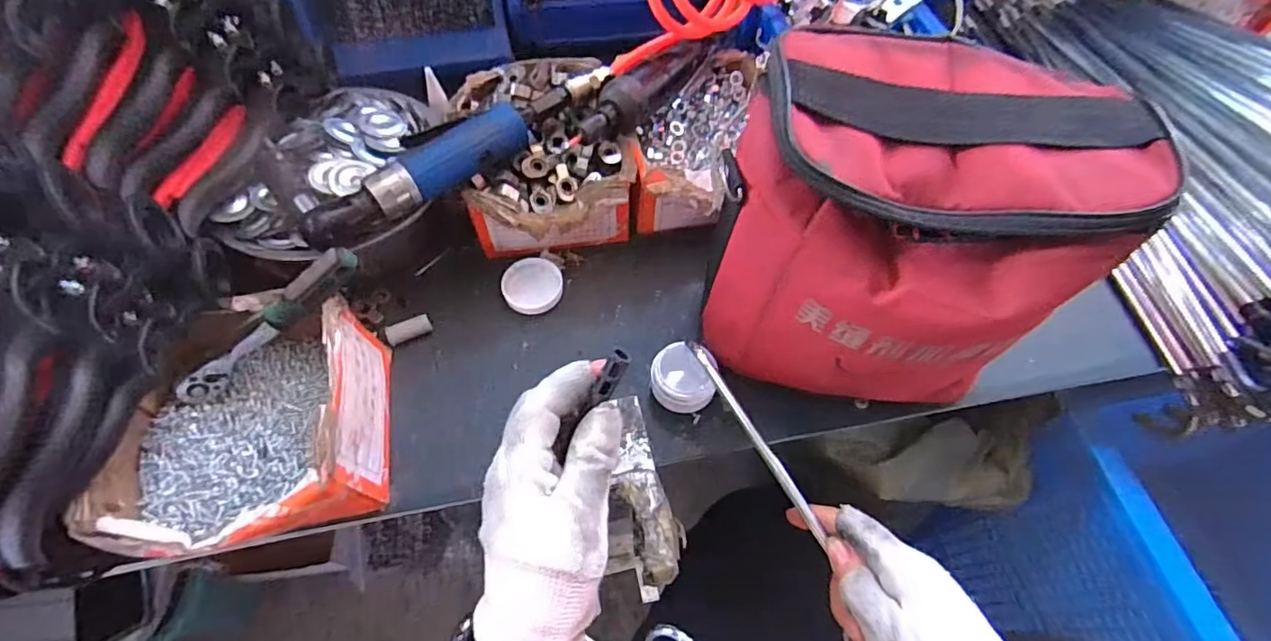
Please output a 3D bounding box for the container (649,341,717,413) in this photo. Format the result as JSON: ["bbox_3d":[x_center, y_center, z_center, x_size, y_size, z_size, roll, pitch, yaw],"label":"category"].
[{"bbox_3d":[0.036,0.044,0.420,0.048,0.034,0.042,2,59,-2],"label":"container"}]

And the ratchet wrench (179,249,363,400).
[{"bbox_3d":[-0.252,0.005,0.382,0.156,0.021,0.015,-39,66,6],"label":"ratchet wrench"}]

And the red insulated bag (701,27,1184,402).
[{"bbox_3d":[0.147,-0.045,0.345,0.185,0.189,0.150,5,59,0],"label":"red insulated bag"}]

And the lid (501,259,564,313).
[{"bbox_3d":[-0.086,-0.030,0.470,0.048,0.010,0.050,2,59,-3],"label":"lid"}]

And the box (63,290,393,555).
[{"bbox_3d":[-0.250,0.072,0.368,0.147,0.072,0.150,-8,60,-9],"label":"box"}]

